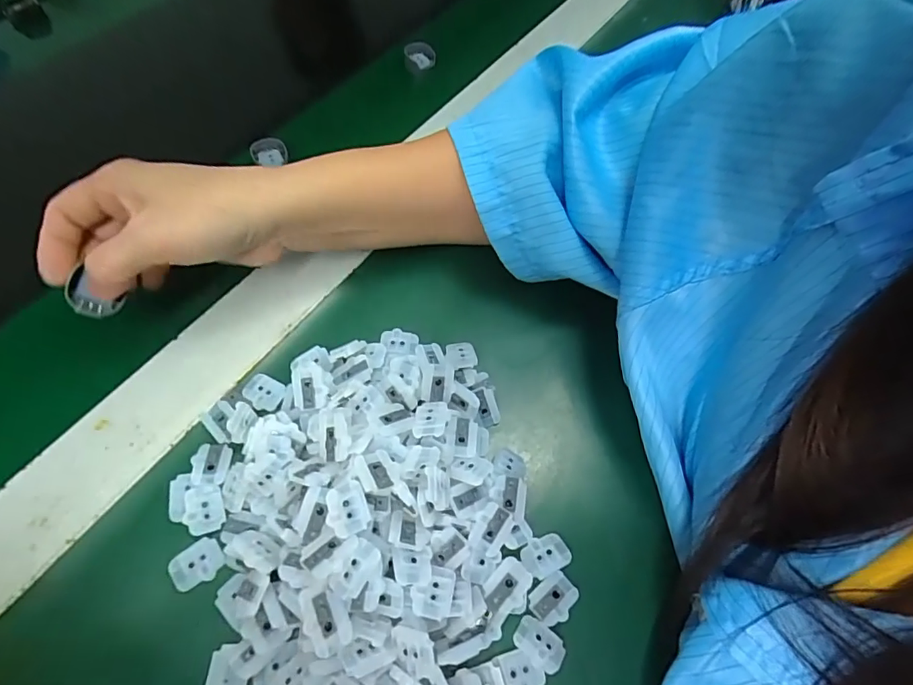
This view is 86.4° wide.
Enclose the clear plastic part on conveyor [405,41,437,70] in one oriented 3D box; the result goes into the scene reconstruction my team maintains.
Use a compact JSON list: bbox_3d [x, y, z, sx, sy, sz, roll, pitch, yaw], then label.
[{"bbox_3d":[-0.032,-0.256,0.432,0.026,0.016,0.016,-5,61,-6],"label":"clear plastic part on conveyor"}]

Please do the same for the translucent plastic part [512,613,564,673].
[{"bbox_3d":[0.036,0.130,0.209,0.021,0.005,0.015,34,64,16],"label":"translucent plastic part"}]

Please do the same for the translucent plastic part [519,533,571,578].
[{"bbox_3d":[0.041,0.100,0.229,0.023,0.004,0.016,-23,64,-15],"label":"translucent plastic part"}]

